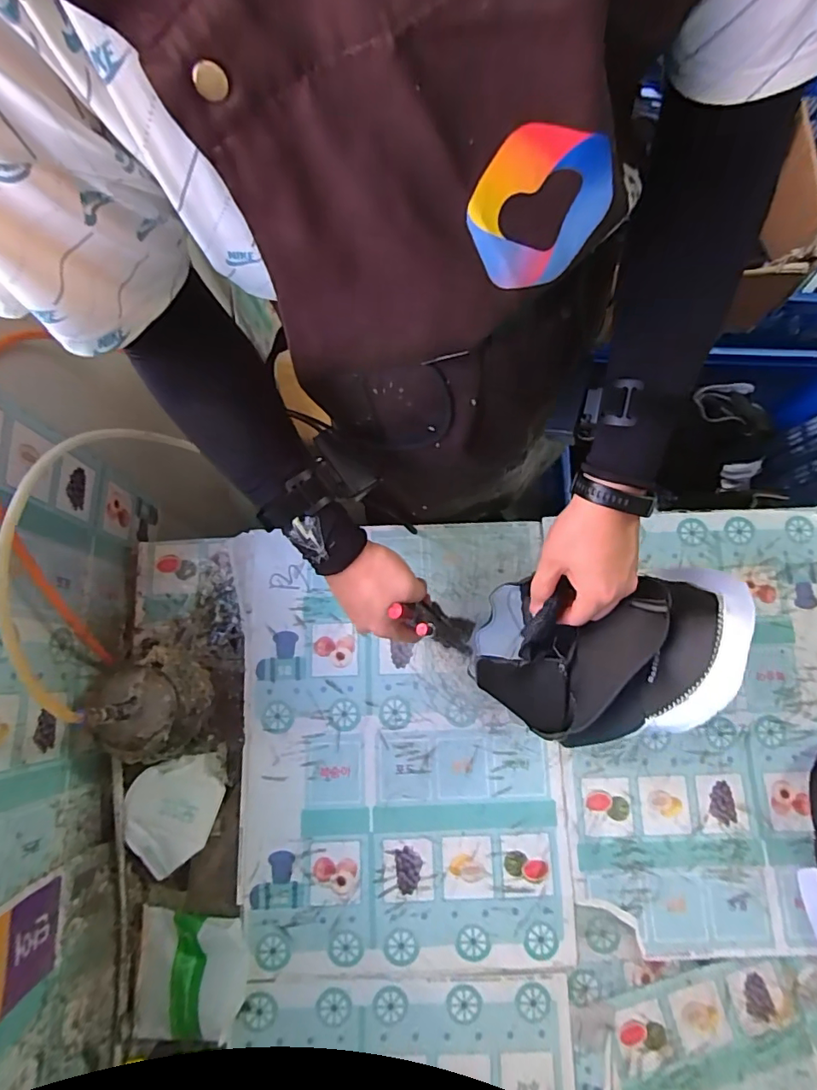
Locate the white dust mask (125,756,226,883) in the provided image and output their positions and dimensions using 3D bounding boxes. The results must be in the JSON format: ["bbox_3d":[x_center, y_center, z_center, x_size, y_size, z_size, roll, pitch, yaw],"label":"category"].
[{"bbox_3d":[-0.279,0.320,0.602,0.102,0.026,0.124,-3,80,-2],"label":"white dust mask"}]

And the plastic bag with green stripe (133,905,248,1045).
[{"bbox_3d":[-0.243,0.480,0.566,0.124,0.037,0.123,0,80,-2],"label":"plastic bag with green stripe"}]

